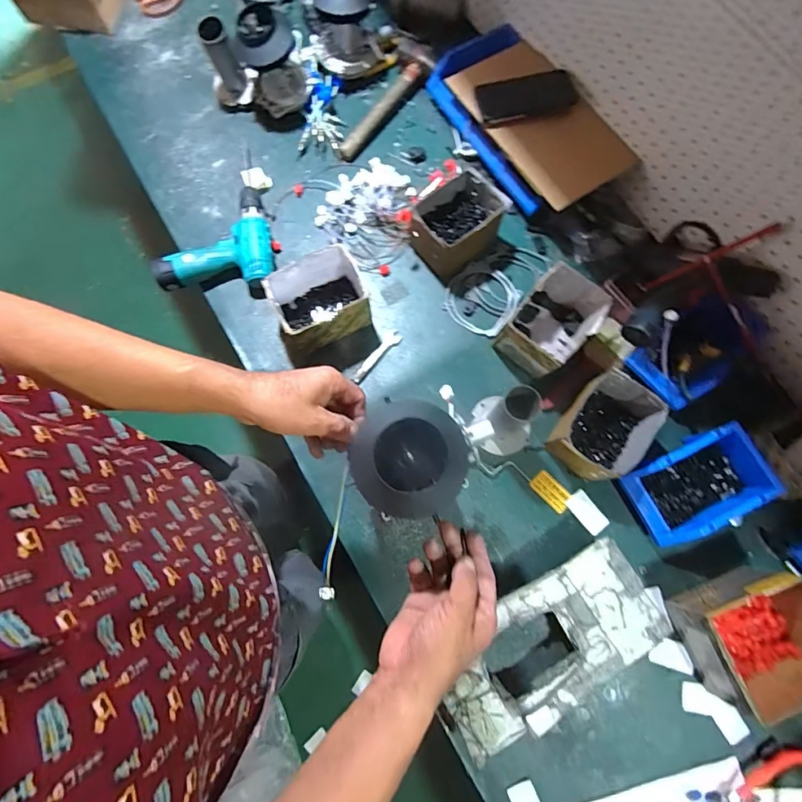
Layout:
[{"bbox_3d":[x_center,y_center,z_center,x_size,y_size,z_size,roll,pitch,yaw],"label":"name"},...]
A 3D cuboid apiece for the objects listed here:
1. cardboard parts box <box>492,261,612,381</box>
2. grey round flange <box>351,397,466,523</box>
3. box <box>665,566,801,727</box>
[{"bbox_3d":[0.244,-0.123,0.722,0.157,0.091,0.118,-43,80,-10],"label":"cardboard parts box"},{"bbox_3d":[0.008,0.052,0.400,0.100,0.031,0.100,0,76,-1],"label":"grey round flange"},{"bbox_3d":[0.478,0.321,0.600,0.149,0.100,0.140,-20,77,-6],"label":"box"}]

